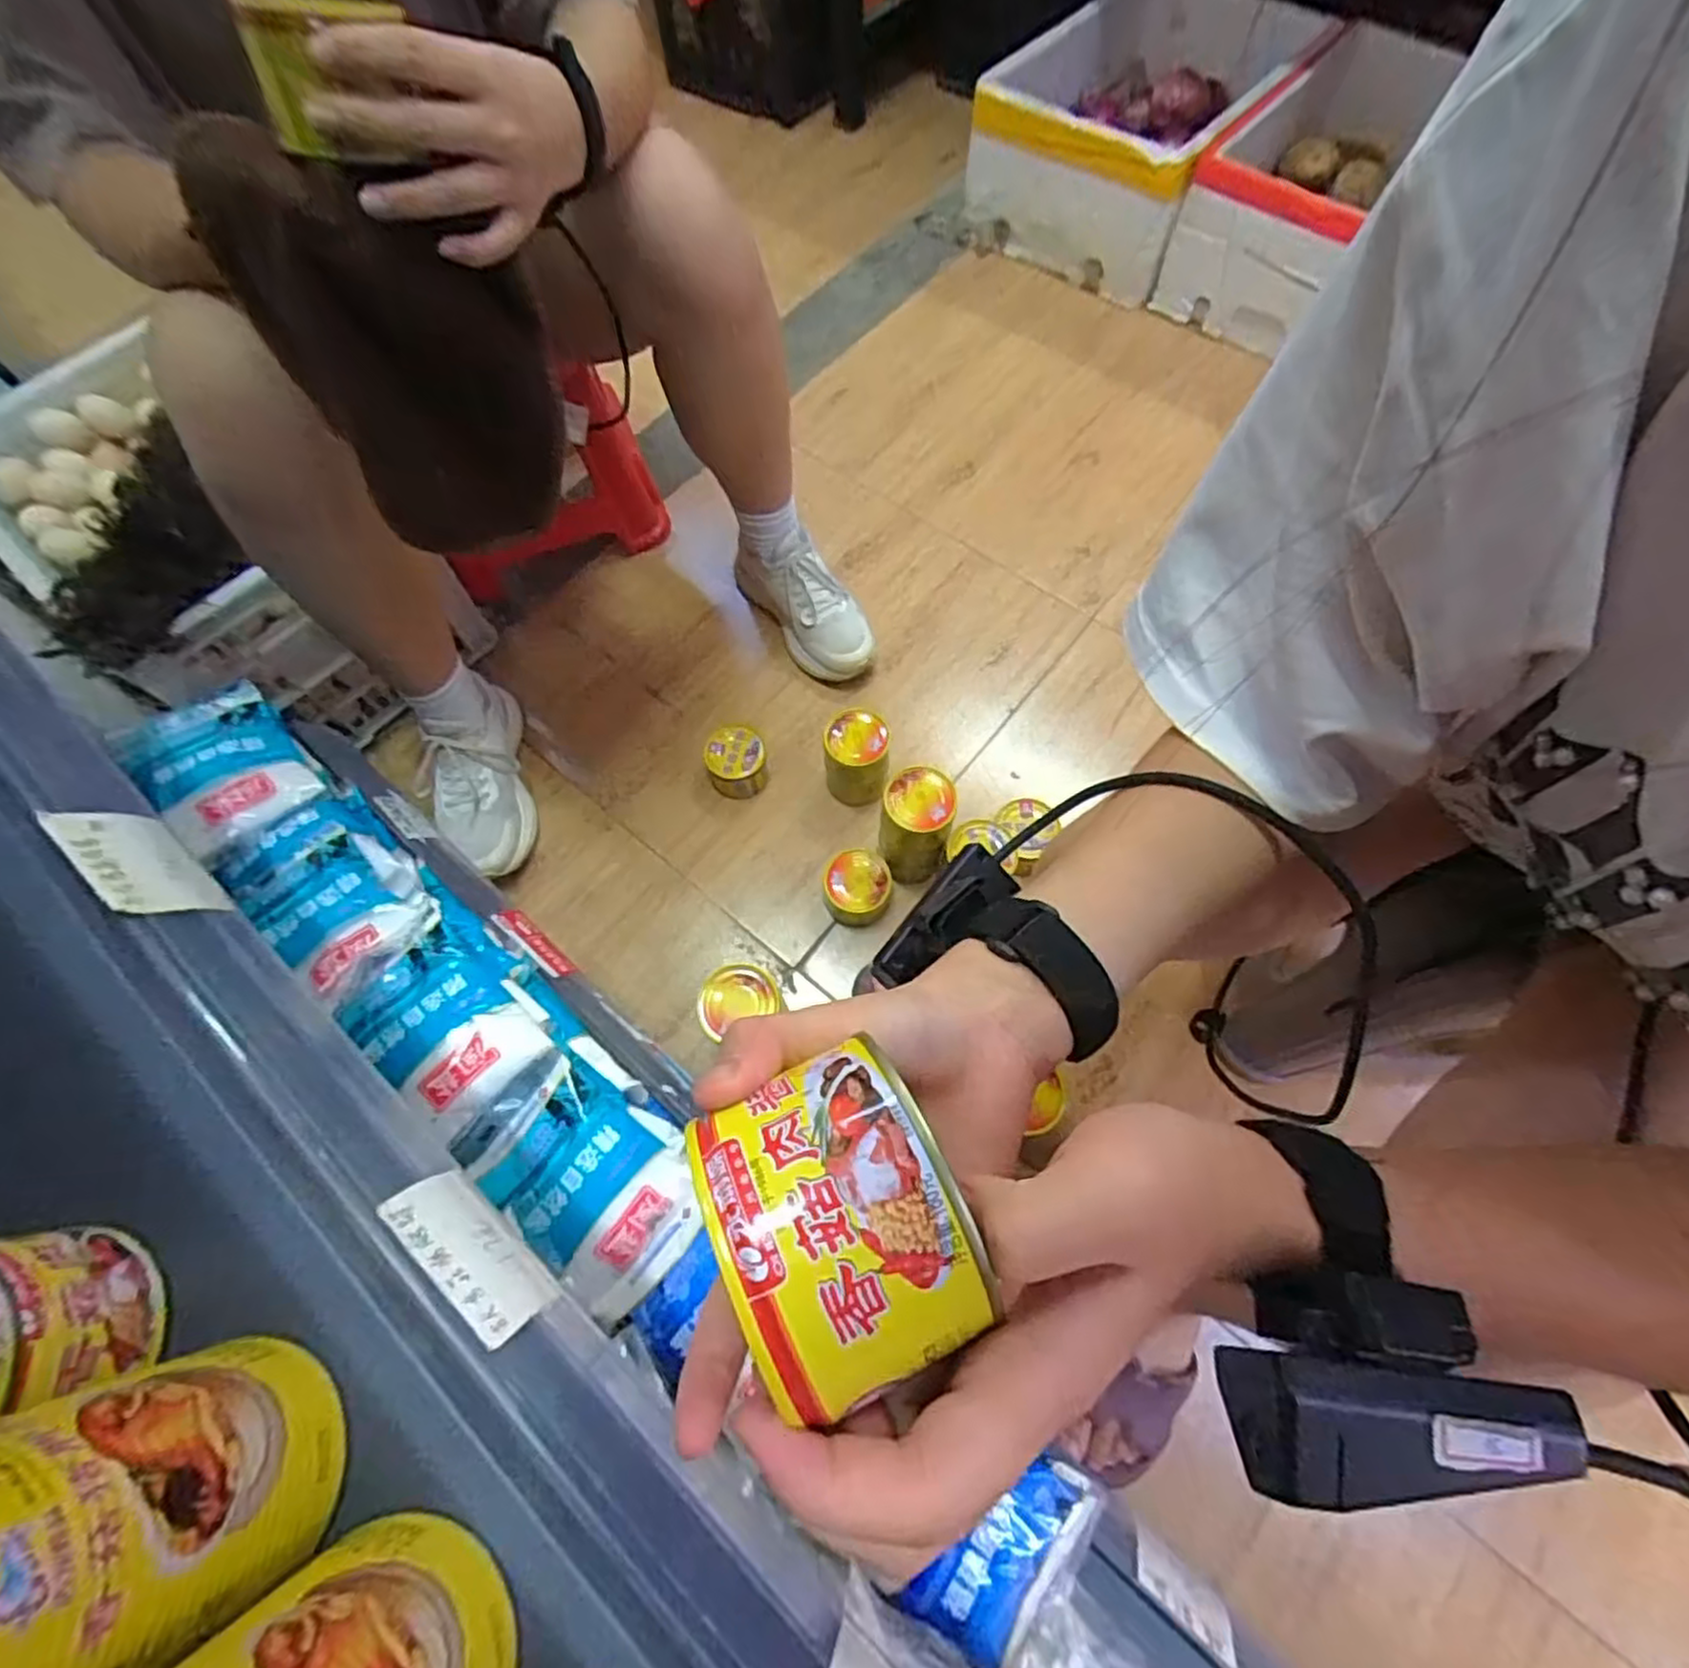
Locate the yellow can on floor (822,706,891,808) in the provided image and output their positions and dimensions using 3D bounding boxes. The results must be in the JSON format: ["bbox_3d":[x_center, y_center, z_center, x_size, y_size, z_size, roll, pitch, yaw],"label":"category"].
[{"bbox_3d":[0.014,-0.086,0.828,0.070,0.116,0.064,-1,64,2],"label":"yellow can on floor"}]

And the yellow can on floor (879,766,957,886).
[{"bbox_3d":[0.075,-0.005,0.771,0.066,0.151,0.068,-1,64,2],"label":"yellow can on floor"}]

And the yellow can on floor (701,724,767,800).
[{"bbox_3d":[-0.127,-0.084,0.868,0.067,0.059,0.065,-1,64,2],"label":"yellow can on floor"}]

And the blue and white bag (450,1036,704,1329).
[{"bbox_3d":[-0.176,0.236,0.516,0.161,0.059,0.109,39,73,16],"label":"blue and white bag"}]

